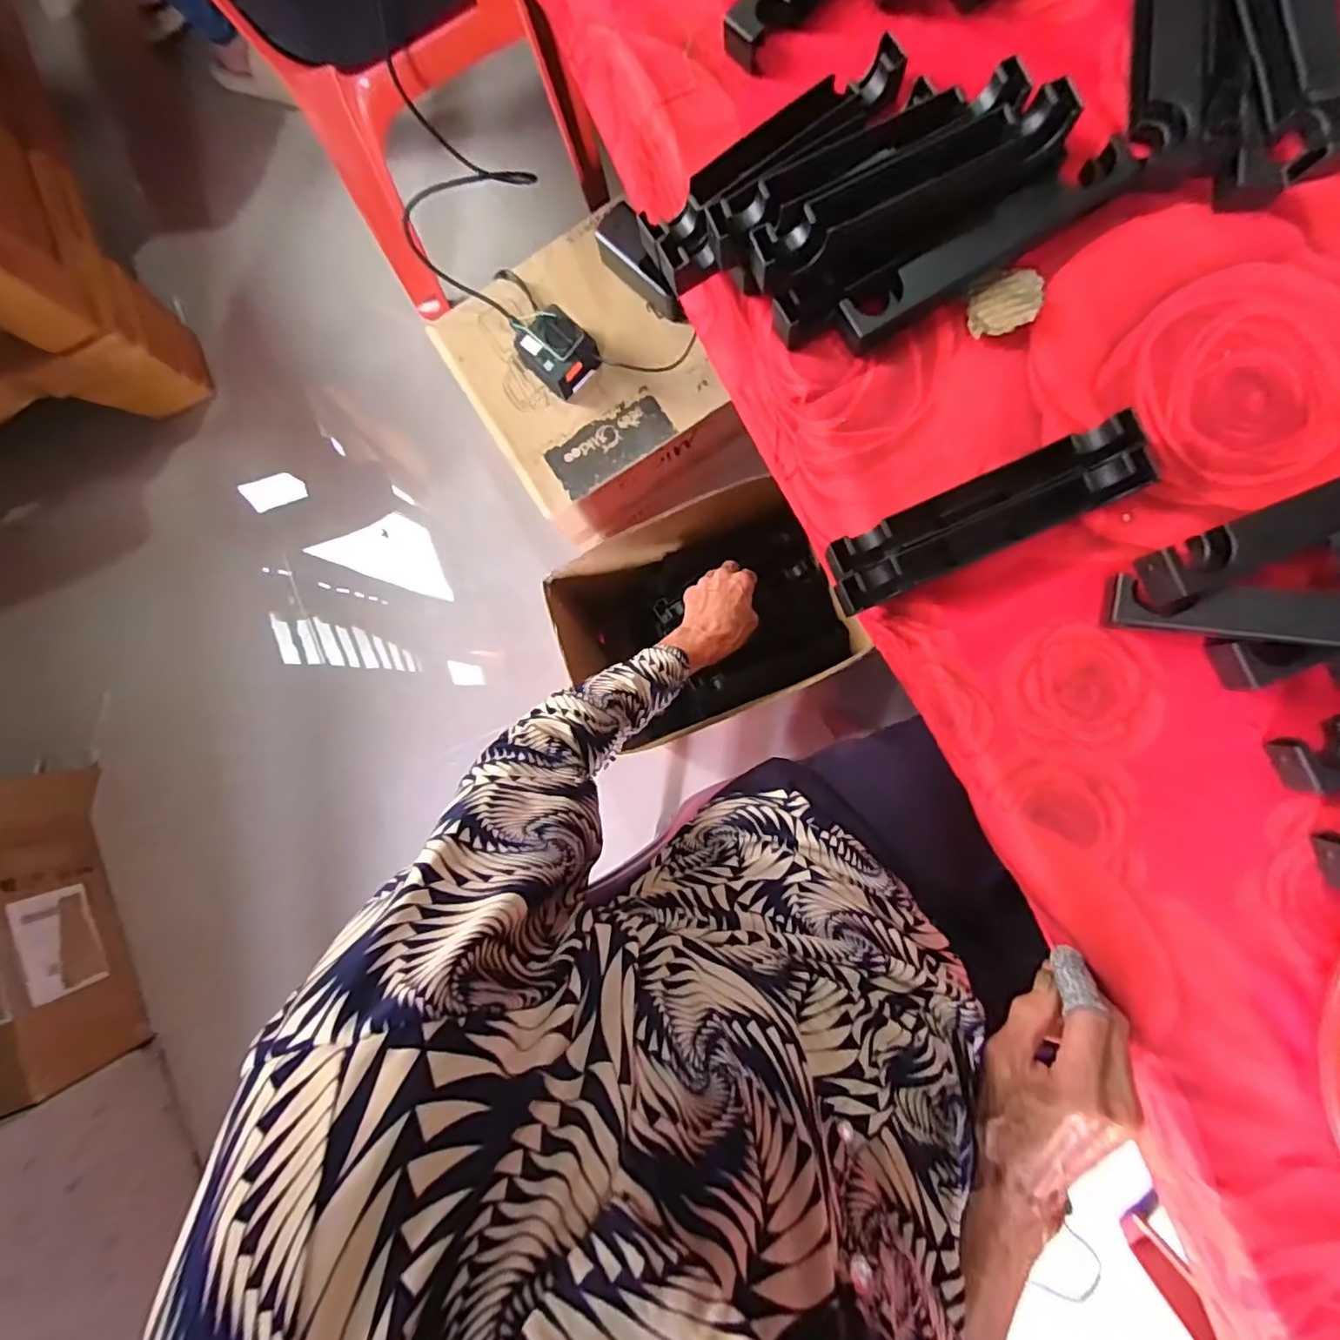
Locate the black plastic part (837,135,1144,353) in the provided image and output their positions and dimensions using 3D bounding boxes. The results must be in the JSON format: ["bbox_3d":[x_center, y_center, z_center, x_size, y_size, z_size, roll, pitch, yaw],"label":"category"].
[{"bbox_3d":[0.205,-0.277,0.391,0.197,0.026,0.028,-29,83,6],"label":"black plastic part"}]

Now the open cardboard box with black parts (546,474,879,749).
[{"bbox_3d":[0.047,-0.057,0.717,0.298,0.202,0.215,-19,84,7],"label":"open cardboard box with black parts"}]

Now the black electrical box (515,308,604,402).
[{"bbox_3d":[-0.141,-0.399,0.741,0.094,0.055,0.075,45,93,6],"label":"black electrical box"}]

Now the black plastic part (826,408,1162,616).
[{"bbox_3d":[0.200,-0.098,0.385,0.200,0.031,0.045,-24,83,6],"label":"black plastic part"}]

